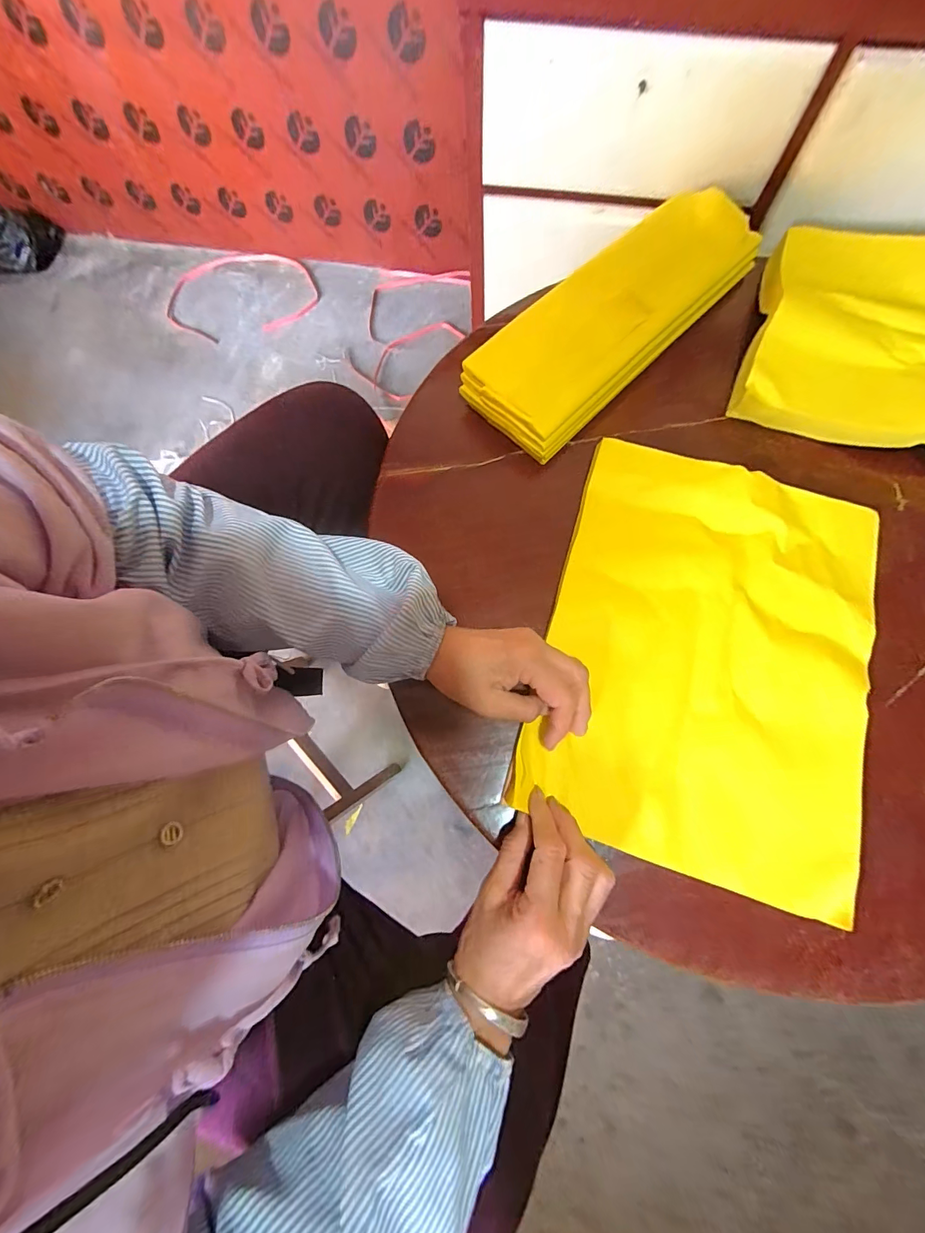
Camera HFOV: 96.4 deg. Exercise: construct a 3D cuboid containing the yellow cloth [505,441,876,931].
[{"bbox_3d":[0.208,0.030,0.359,0.257,0.027,0.349,18,78,4],"label":"yellow cloth"}]

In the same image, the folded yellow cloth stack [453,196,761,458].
[{"bbox_3d":[0.166,-0.324,0.441,0.362,0.034,0.126,-43,78,-8],"label":"folded yellow cloth stack"}]

